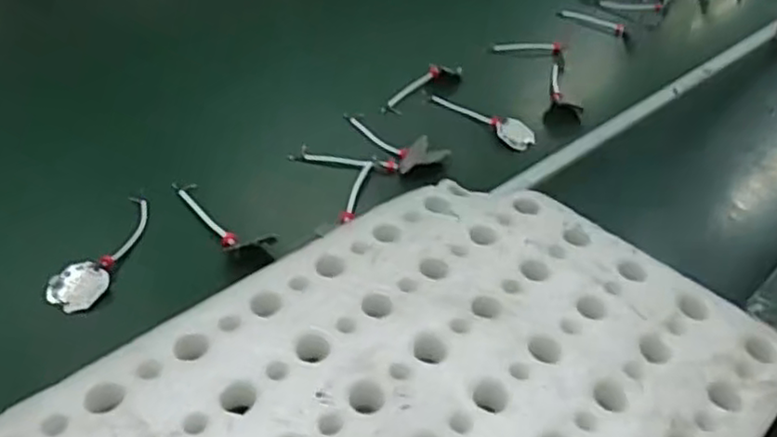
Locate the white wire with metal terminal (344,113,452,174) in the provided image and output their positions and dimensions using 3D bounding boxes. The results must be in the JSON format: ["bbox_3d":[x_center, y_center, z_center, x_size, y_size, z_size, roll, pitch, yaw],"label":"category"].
[{"bbox_3d":[0.006,-0.107,0.853,0.058,0.033,0.160,-21,46,-29],"label":"white wire with metal terminal"}]

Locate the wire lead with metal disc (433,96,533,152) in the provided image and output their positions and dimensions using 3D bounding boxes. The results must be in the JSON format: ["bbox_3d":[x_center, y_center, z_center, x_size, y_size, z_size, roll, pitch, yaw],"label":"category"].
[{"bbox_3d":[0.125,-0.134,0.912,0.041,0.014,0.151,-30,50,-36],"label":"wire lead with metal disc"}]

